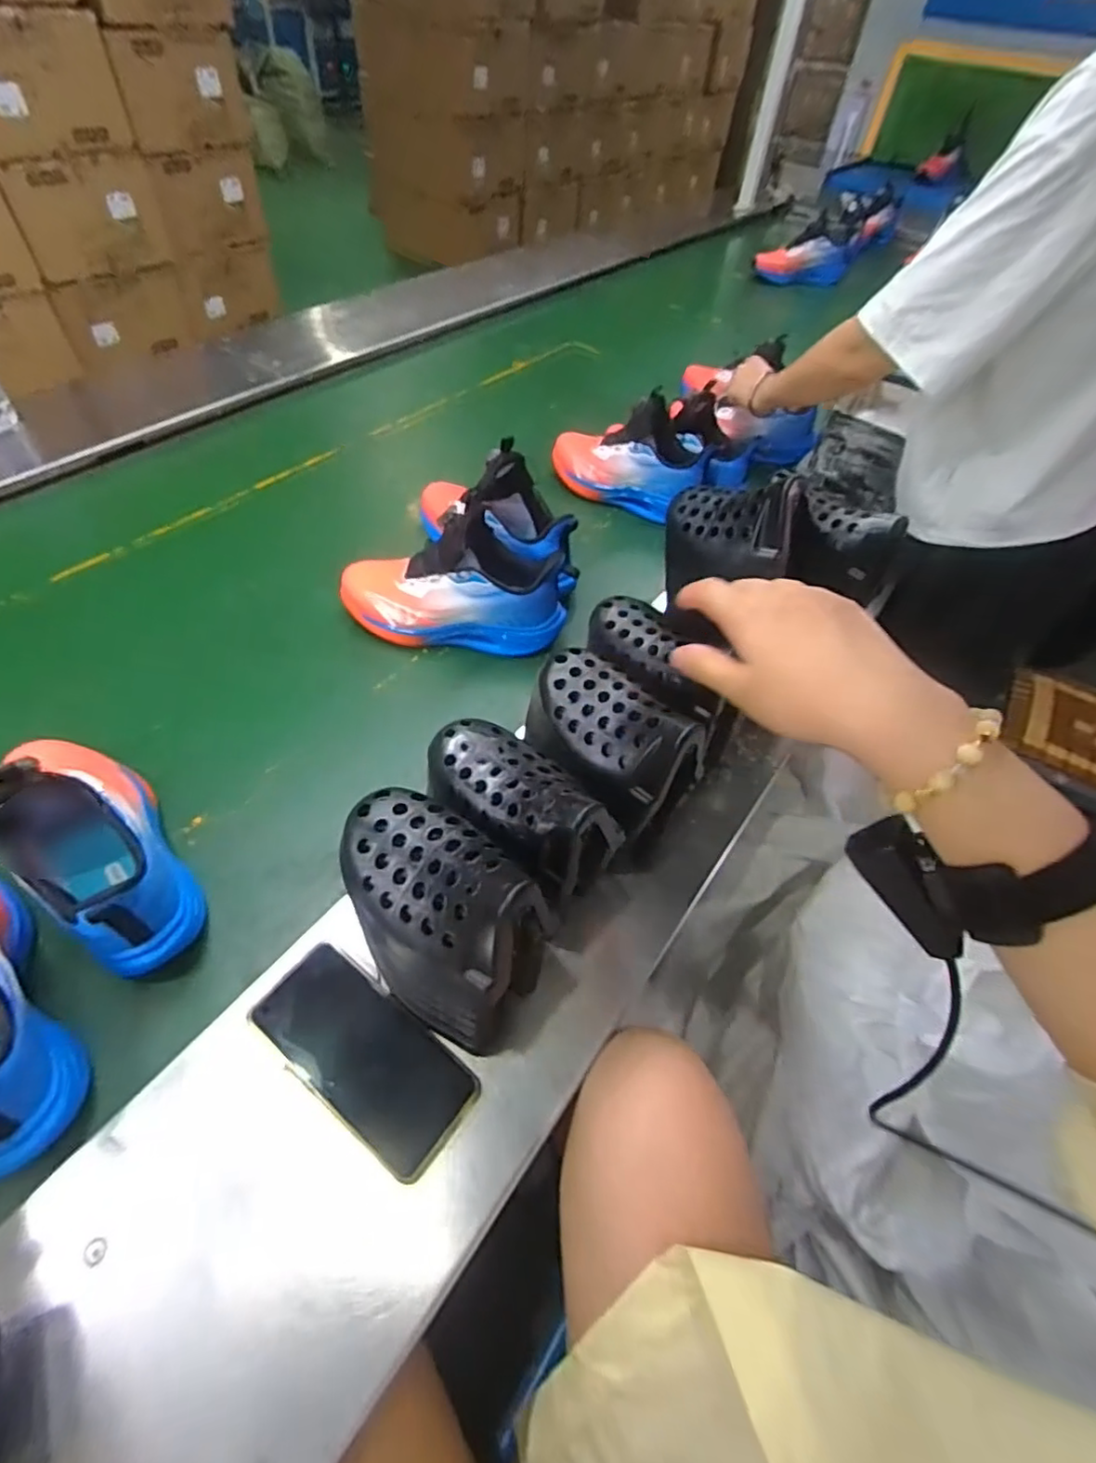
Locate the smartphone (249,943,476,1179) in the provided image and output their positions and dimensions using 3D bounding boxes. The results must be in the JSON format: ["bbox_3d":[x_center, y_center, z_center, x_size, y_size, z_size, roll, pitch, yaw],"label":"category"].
[{"bbox_3d":[-0.128,0.225,0.432,0.158,0.009,0.076,38,57,10],"label":"smartphone"}]

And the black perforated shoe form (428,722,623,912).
[{"bbox_3d":[-0.023,0.042,0.427,0.146,0.071,0.073,35,57,20],"label":"black perforated shoe form"}]

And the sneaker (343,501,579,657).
[{"bbox_3d":[-0.108,-0.186,0.713,0.259,0.150,0.120,5,52,-1],"label":"sneaker"}]

